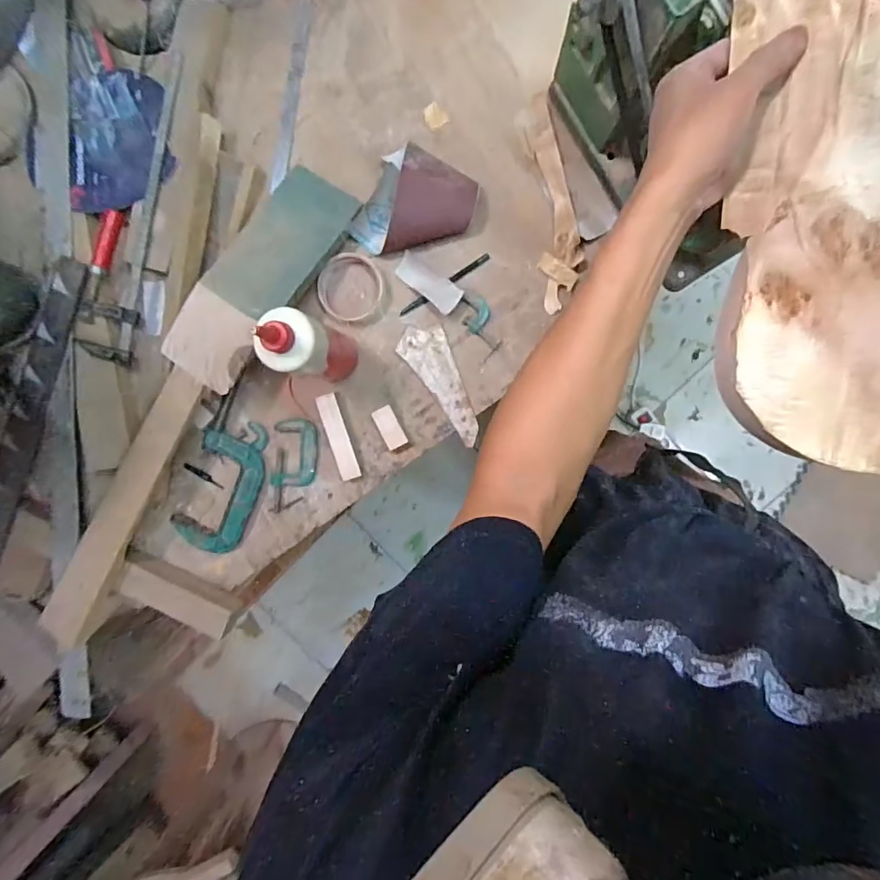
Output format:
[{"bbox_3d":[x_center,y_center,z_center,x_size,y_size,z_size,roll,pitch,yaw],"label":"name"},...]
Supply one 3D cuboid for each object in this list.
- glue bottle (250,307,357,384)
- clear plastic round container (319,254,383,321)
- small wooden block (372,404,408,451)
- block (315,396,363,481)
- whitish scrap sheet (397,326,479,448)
[{"bbox_3d":[-0.149,-0.106,0.575,0.057,0.221,0.073,23,97,2],"label":"glue bottle"},{"bbox_3d":[-0.120,-0.205,0.657,0.086,0.018,0.085,0,96,4],"label":"clear plastic round container"},{"bbox_3d":[-0.067,-0.017,0.671,0.028,0.032,0.057,-28,93,6],"label":"small wooden block"},{"bbox_3d":[-0.139,-0.004,0.683,0.028,0.032,0.119,-17,94,6],"label":"block"},{"bbox_3d":[0.007,-0.077,0.671,0.061,0.004,0.172,-30,93,7],"label":"whitish scrap sheet"}]

